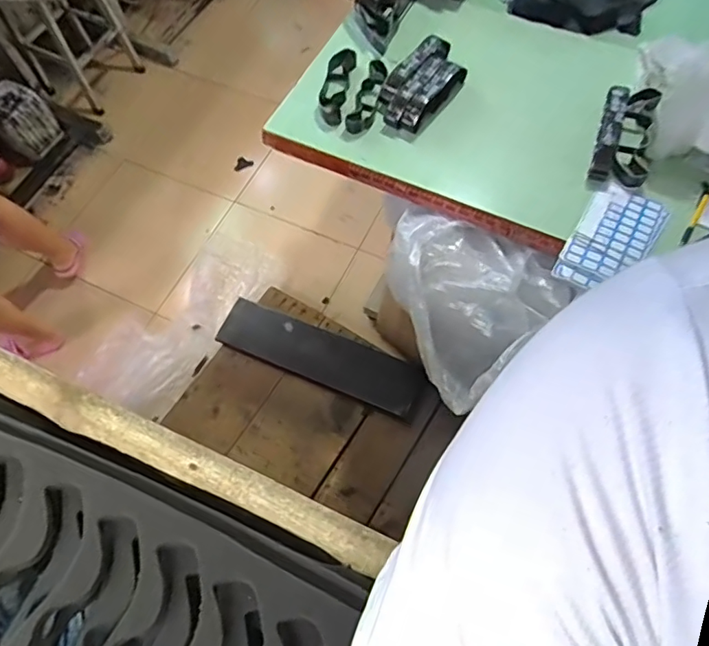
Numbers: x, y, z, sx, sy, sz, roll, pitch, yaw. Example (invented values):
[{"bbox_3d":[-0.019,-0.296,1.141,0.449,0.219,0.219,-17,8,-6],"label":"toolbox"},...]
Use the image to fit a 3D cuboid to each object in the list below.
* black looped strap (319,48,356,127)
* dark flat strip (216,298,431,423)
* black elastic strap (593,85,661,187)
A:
[{"bbox_3d":[-0.037,-0.495,1.108,0.056,0.018,0.195,10,81,6],"label":"black looped strap"},{"bbox_3d":[-0.091,0.097,1.554,0.637,0.026,0.161,21,69,11],"label":"dark flat strip"},{"bbox_3d":[0.513,-0.352,0.994,0.100,0.066,0.221,14,68,8],"label":"black elastic strap"}]

